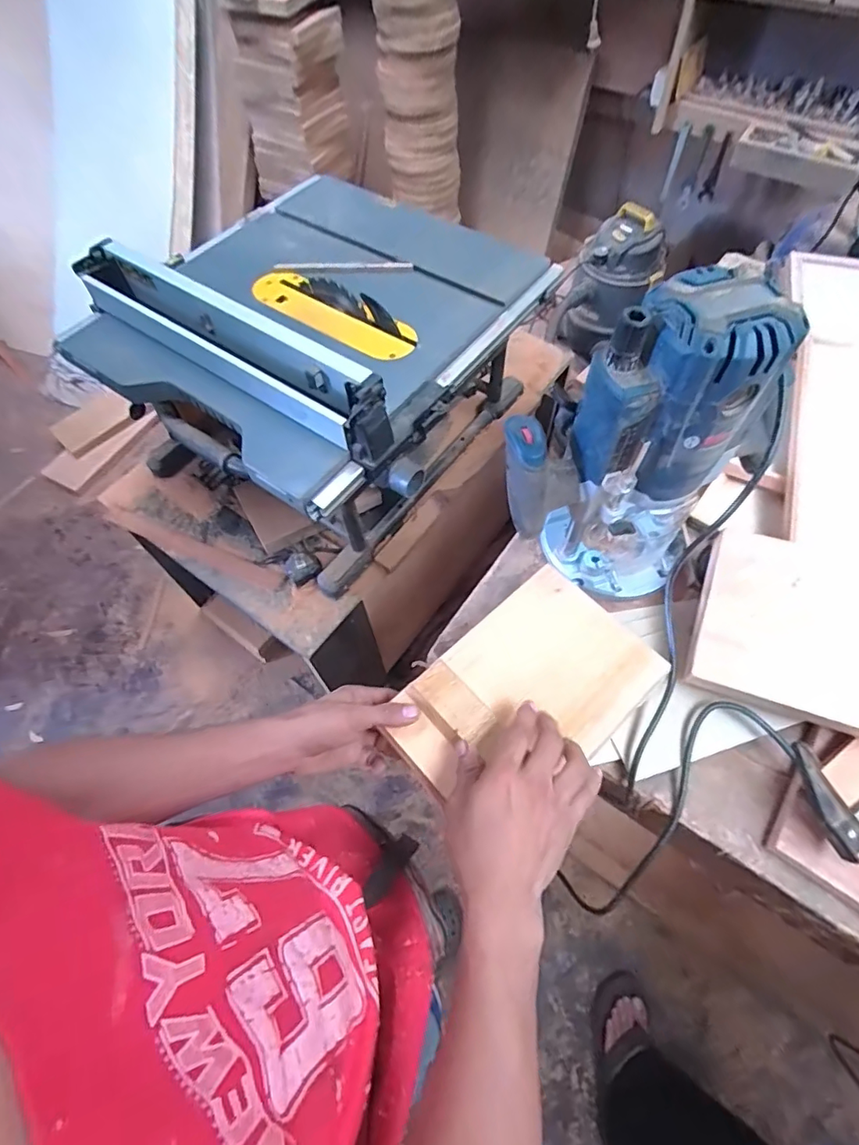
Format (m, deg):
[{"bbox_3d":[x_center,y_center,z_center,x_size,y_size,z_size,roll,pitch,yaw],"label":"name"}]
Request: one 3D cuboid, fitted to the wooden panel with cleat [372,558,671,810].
[{"bbox_3d":[0.092,0.115,0.507,0.249,0.033,0.163,-38,66,-18],"label":"wooden panel with cleat"}]

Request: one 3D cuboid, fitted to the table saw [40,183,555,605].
[{"bbox_3d":[-0.200,-0.408,1.007,0.650,0.371,0.641,34,67,19],"label":"table saw"}]

